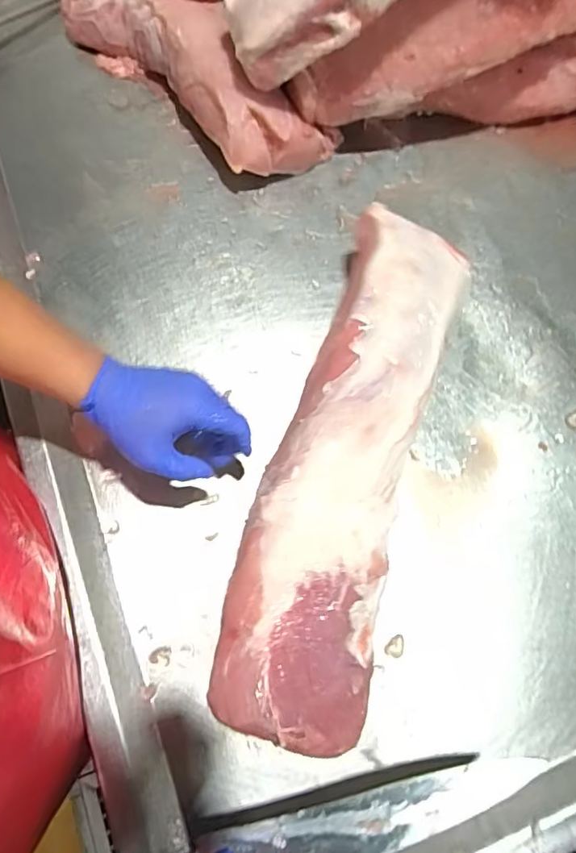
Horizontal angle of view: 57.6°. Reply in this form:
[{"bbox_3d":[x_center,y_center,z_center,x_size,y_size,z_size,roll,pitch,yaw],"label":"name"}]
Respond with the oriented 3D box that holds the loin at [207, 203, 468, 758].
[{"bbox_3d":[0.057,0.026,0.499,0.131,0.072,0.494,16,74,3],"label":"loin"}]

